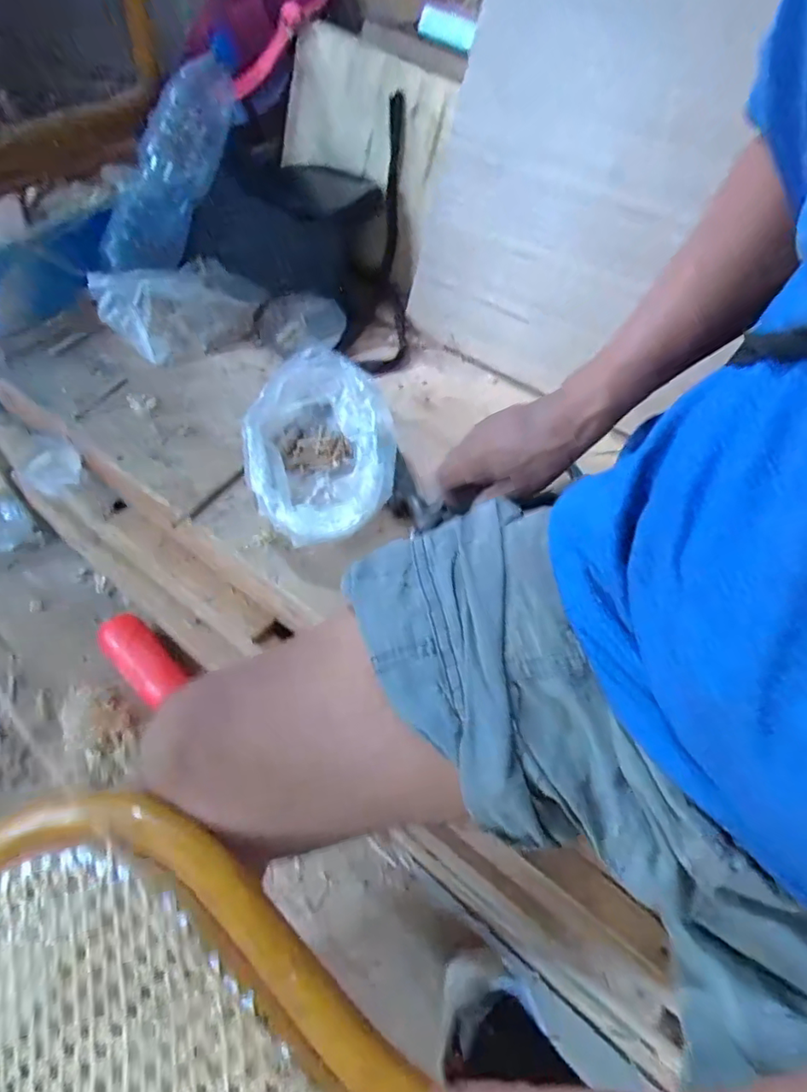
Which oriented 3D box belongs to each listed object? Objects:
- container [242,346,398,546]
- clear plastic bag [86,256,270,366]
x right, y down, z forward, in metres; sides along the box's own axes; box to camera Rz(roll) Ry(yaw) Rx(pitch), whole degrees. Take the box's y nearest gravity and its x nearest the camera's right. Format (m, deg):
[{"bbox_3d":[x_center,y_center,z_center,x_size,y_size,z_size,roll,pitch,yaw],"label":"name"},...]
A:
[{"bbox_3d":[-0.074,-0.083,0.494,0.124,0.067,0.178,-3,55,-7],"label":"container"},{"bbox_3d":[-0.235,-0.264,0.609,0.172,0.059,0.089,-25,60,-20],"label":"clear plastic bag"}]

